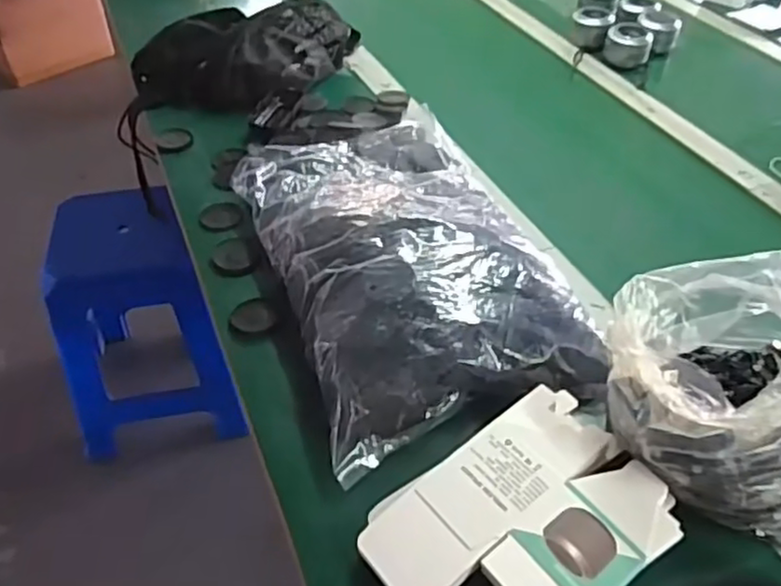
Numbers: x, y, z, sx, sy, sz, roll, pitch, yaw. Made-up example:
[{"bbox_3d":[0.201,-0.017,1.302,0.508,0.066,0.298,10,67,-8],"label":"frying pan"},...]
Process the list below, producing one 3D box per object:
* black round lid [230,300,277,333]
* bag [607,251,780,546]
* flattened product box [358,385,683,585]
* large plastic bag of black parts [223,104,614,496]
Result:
[{"bbox_3d":[-0.146,0.026,0.709,0.044,0.015,0.050,-15,46,-16],"label":"black round lid"},{"bbox_3d":[0.258,0.084,0.530,0.176,0.175,0.151,6,44,6],"label":"bag"},{"bbox_3d":[0.095,0.172,0.501,0.207,0.023,0.152,-30,50,-15],"label":"flattened product box"},{"bbox_3d":[0.002,-0.061,0.740,0.274,0.092,0.490,-14,45,-15],"label":"large plastic bag of black parts"}]

